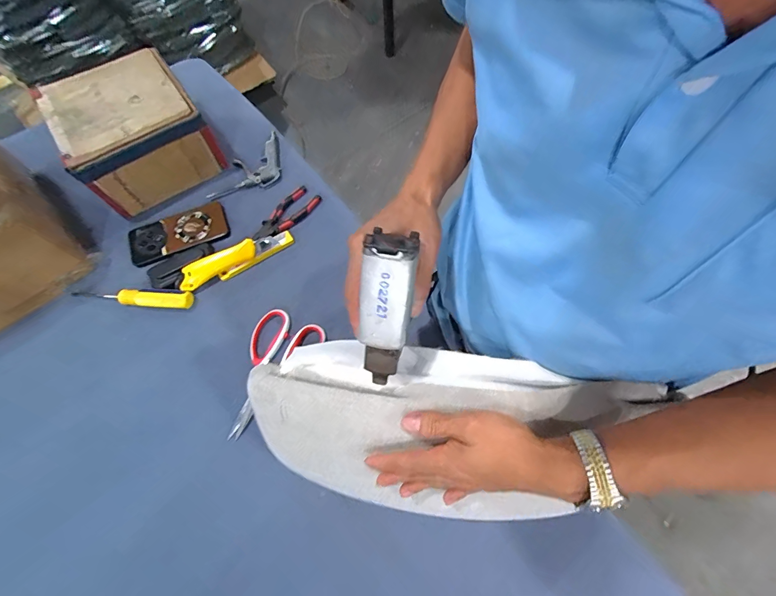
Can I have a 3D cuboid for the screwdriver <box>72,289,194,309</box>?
[{"bbox_3d":[-0.406,-0.003,0.585,0.196,0.020,0.027,3,66,1],"label":"screwdriver"}]

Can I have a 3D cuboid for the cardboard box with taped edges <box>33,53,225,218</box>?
[{"bbox_3d":[-0.438,-0.285,0.655,0.205,0.130,0.186,-33,70,-14],"label":"cardboard box with taped edges"}]

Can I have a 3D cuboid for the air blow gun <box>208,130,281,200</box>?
[{"bbox_3d":[-0.258,-0.244,0.696,0.094,0.024,0.178,40,71,16],"label":"air blow gun"}]

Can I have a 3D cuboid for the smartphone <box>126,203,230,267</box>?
[{"bbox_3d":[-0.365,-0.114,0.647,0.165,0.011,0.089,-20,67,-9],"label":"smartphone"}]

